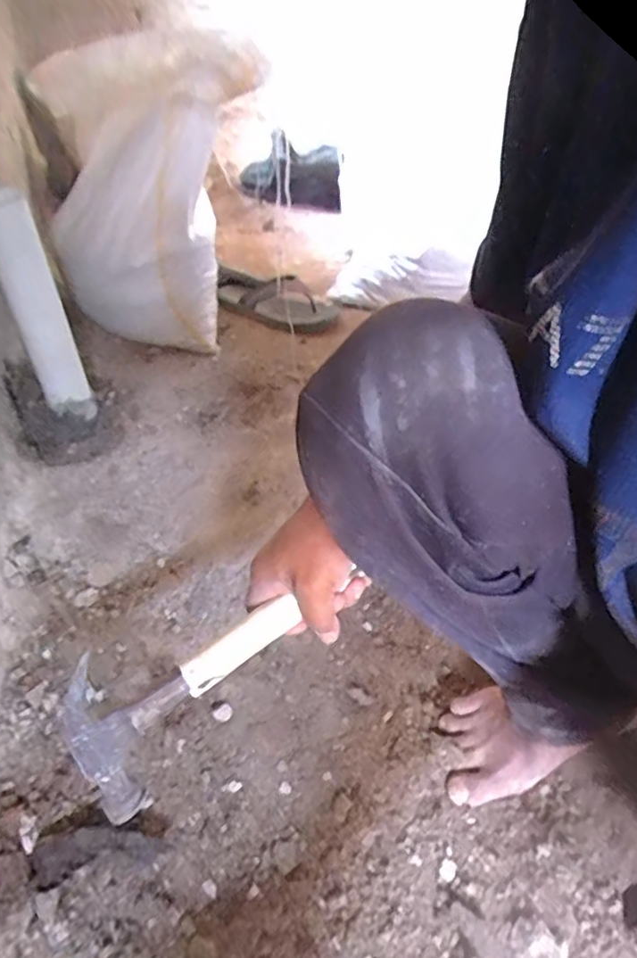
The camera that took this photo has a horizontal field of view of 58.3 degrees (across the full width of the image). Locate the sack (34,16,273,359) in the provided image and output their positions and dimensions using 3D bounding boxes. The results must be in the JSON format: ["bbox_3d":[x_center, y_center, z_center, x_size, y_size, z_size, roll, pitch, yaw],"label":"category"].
[{"bbox_3d":[-0.258,-0.380,0.876,0.257,0.476,0.191,-17,50,-23],"label":"sack"}]

